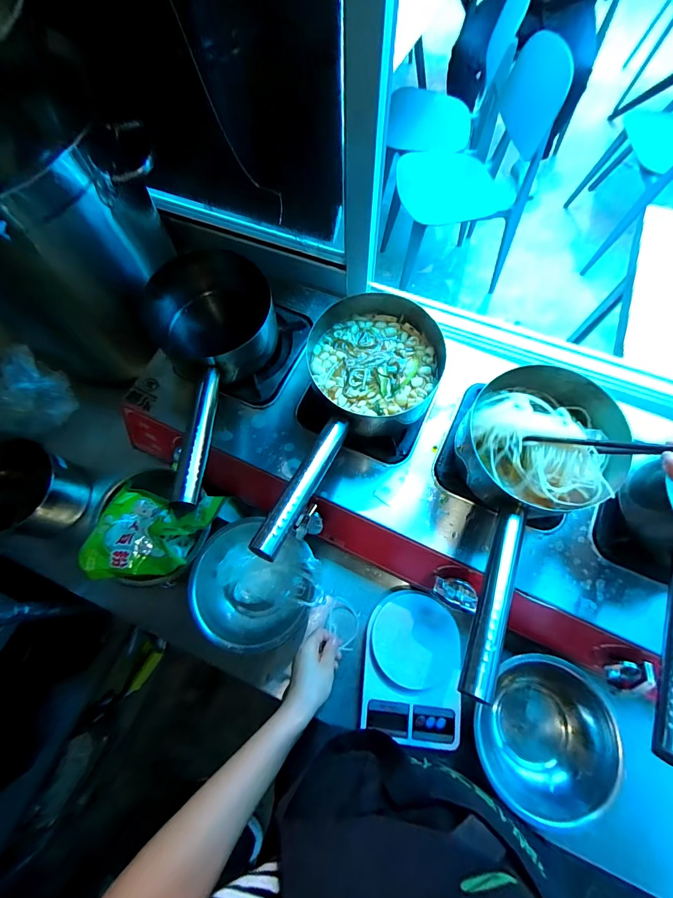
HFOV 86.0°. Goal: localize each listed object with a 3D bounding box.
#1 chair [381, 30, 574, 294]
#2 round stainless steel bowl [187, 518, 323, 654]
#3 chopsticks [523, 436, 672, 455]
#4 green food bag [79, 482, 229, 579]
[{"bbox_3d":[0.476,-1.048,1.421,0.489,0.683,0.435,-5,71,0],"label":"chair"},{"bbox_3d":[-0.125,0.204,0.546,0.180,0.059,0.171,-1,71,2],"label":"round stainless steel bowl"},{"bbox_3d":[0.332,-0.001,0.368,0.244,0.022,0.009,4,69,29],"label":"chopsticks"},{"bbox_3d":[-0.281,0.128,0.564,0.190,0.065,0.144,2,71,3],"label":"green food bag"}]

